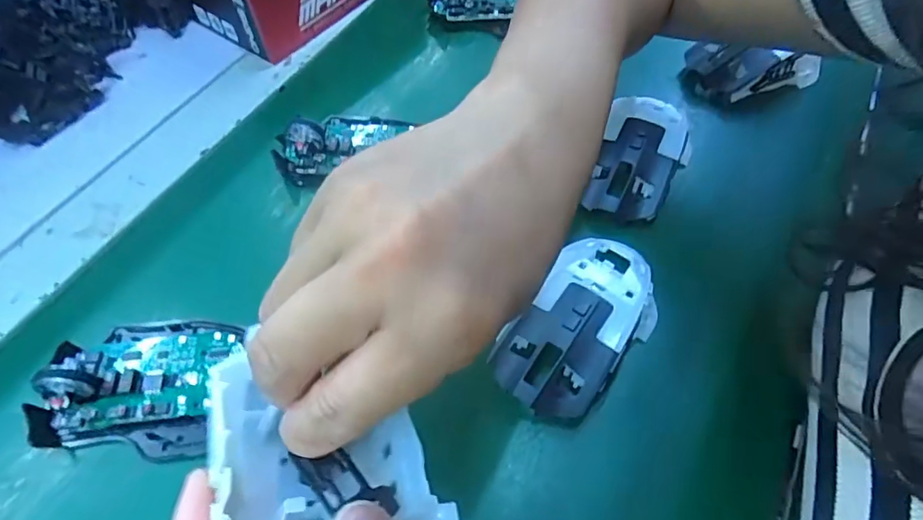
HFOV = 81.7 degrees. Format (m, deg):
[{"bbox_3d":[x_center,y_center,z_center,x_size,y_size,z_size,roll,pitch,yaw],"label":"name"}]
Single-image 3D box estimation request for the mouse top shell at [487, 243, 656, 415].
[{"bbox_3d":[0.066,0.031,0.284,0.056,0.038,0.111,34,64,20],"label":"mouse top shell"}]

